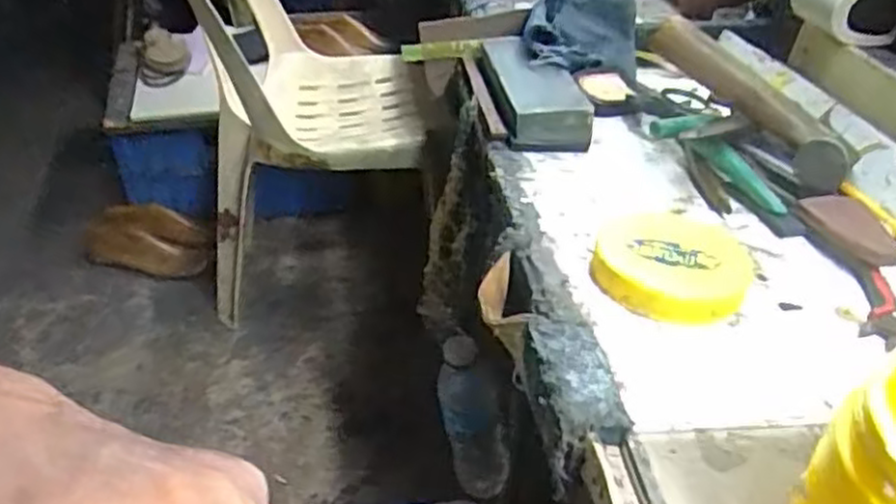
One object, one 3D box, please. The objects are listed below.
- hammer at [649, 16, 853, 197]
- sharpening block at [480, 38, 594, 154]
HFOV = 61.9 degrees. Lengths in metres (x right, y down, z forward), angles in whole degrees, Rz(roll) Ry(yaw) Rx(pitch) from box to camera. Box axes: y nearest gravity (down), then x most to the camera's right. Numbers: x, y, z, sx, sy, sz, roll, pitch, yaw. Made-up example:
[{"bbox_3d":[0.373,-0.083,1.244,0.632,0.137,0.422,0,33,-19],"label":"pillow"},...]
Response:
[{"bbox_3d":[0.219,-0.110,0.540,0.043,0.041,0.175,-20,57,-28],"label":"hammer"},{"bbox_3d":[0.069,-0.142,0.642,0.069,0.035,0.184,-3,33,-4],"label":"sharpening block"}]

